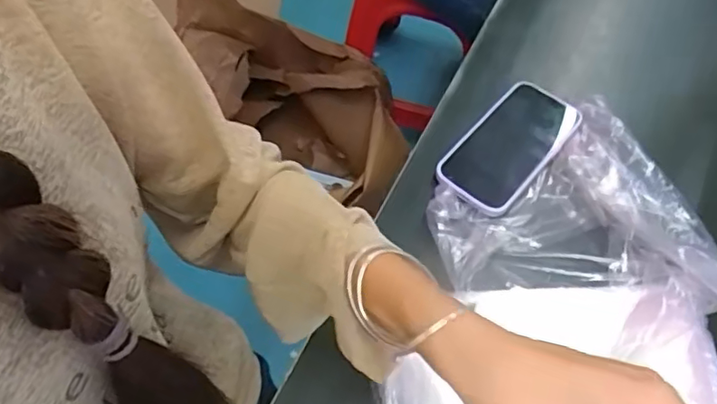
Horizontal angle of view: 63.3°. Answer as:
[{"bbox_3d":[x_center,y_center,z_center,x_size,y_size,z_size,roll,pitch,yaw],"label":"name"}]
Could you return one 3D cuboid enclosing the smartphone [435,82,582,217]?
[{"bbox_3d":[0.146,-0.057,0.556,0.078,0.009,0.158,38,66,20],"label":"smartphone"}]

